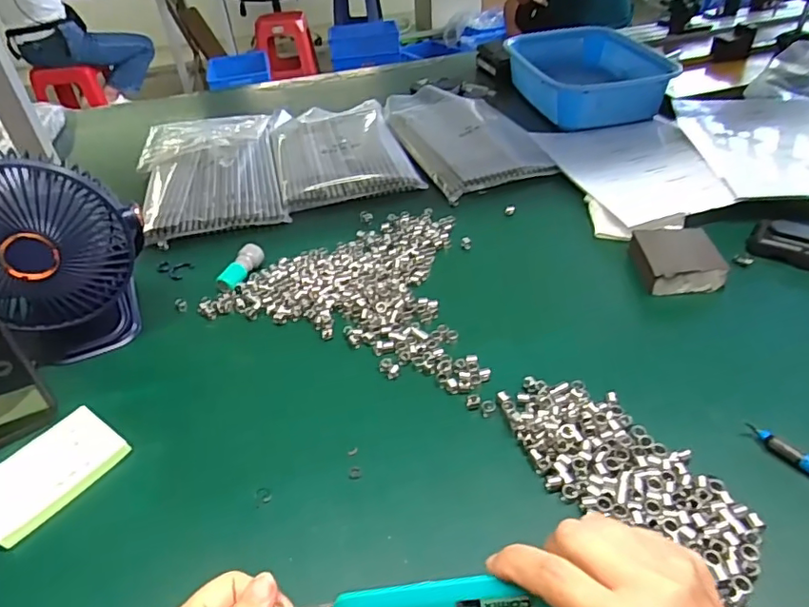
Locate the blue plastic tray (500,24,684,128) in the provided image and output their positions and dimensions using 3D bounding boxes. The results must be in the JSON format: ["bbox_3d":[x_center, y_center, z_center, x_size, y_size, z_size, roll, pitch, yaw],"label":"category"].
[{"bbox_3d":[0.292,-0.380,0.913,0.195,0.069,0.307,-8,39,-3],"label":"blue plastic tray"}]

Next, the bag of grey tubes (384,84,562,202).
[{"bbox_3d":[0.079,-0.259,0.825,0.172,0.024,0.335,-13,39,-8],"label":"bag of grey tubes"}]

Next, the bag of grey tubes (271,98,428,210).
[{"bbox_3d":[-0.099,-0.232,0.814,0.179,0.022,0.305,-13,39,-8],"label":"bag of grey tubes"}]

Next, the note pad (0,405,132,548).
[{"bbox_3d":[-0.261,0.123,0.403,0.067,0.014,0.095,20,45,30],"label":"note pad"}]

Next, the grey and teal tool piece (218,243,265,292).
[{"bbox_3d":[-0.173,-0.038,0.581,0.023,0.021,0.061,9,41,19],"label":"grey and teal tool piece"}]

